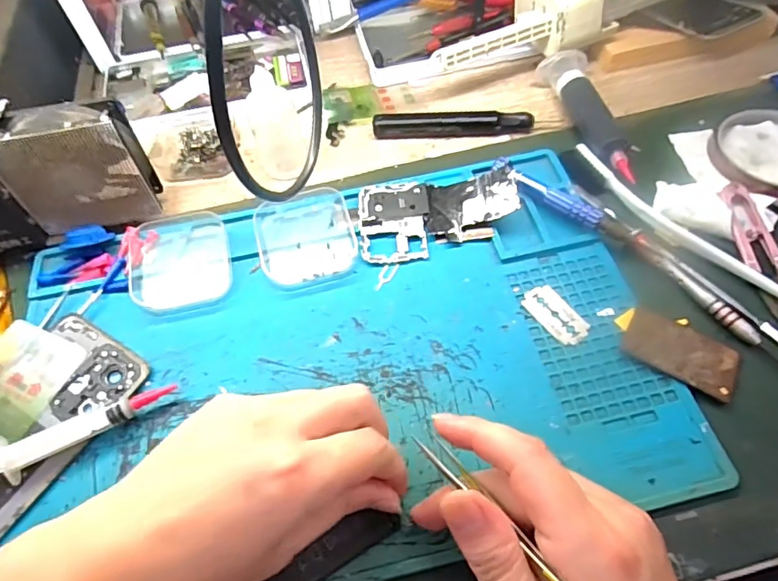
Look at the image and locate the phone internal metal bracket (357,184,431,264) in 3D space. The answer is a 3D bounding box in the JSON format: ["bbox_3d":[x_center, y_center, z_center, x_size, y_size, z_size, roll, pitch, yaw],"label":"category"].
[{"bbox_3d":[0.004,-0.048,0.358,0.048,0.007,0.065,-5,57,0],"label":"phone internal metal bracket"}]

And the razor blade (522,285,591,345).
[{"bbox_3d":[0.102,0.014,0.316,0.024,0.004,0.042,-30,61,-15],"label":"razor blade"}]

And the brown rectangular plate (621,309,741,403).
[{"bbox_3d":[0.167,0.034,0.296,0.060,0.005,0.038,31,64,21],"label":"brown rectangular plate"}]

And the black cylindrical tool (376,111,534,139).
[{"bbox_3d":[0.050,-0.130,0.409,0.123,0.015,0.020,-2,57,2],"label":"black cylindrical tool"}]

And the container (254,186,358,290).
[{"bbox_3d":[-0.057,-0.039,0.352,0.062,0.015,0.073,-15,58,-6],"label":"container"}]

